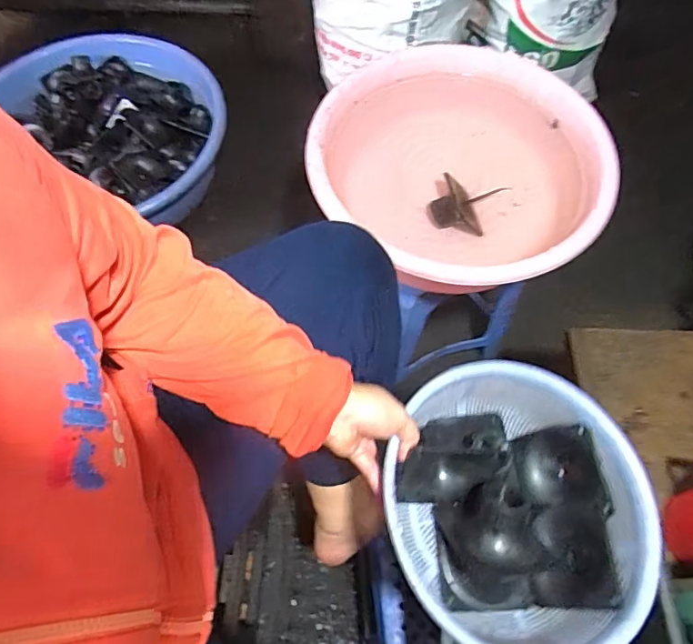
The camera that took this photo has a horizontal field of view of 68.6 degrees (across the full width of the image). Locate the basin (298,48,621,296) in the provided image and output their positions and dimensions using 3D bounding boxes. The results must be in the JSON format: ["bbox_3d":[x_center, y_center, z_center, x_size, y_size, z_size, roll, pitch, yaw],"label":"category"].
[{"bbox_3d":[0.178,-0.230,0.773,0.407,0.124,0.413,0,65,-1],"label":"basin"}]

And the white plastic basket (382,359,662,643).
[{"bbox_3d":[0.162,0.174,0.492,0.253,0.101,0.259,-6,65,-4],"label":"white plastic basket"}]

